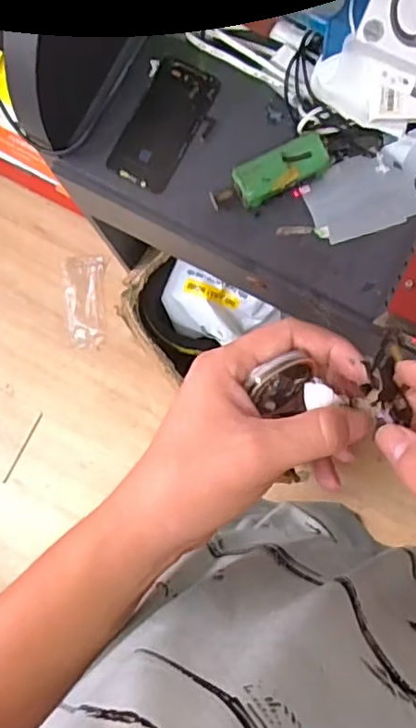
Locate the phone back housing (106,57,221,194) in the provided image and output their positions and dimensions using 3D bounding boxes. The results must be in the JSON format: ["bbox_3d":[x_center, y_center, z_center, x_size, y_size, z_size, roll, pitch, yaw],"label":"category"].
[{"bbox_3d":[-0.049,-0.265,0.662,0.070,0.013,0.146,26,86,5],"label":"phone back housing"}]

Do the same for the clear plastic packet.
[{"bbox_3d":[-0.302,-0.153,1.478,0.094,0.015,0.225,-5,84,2],"label":"clear plastic packet"}]

